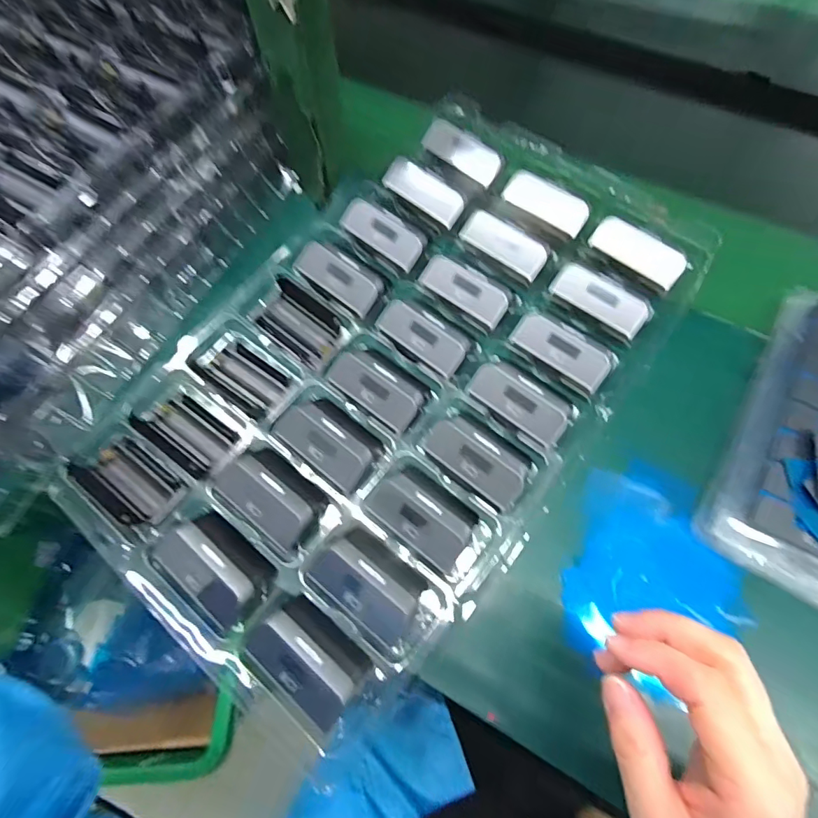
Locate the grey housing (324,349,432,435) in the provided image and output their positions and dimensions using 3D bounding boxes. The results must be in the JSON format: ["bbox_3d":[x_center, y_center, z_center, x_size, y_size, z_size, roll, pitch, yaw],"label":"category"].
[{"bbox_3d":[-0.024,-0.019,0.359,0.081,0.015,0.040,38,72,16],"label":"grey housing"}]

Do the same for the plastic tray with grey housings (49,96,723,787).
[{"bbox_3d":[-0.003,-0.041,0.371,0.306,0.034,0.489,36,72,16],"label":"plastic tray with grey housings"}]

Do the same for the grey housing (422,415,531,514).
[{"bbox_3d":[0.048,0.036,0.334,0.077,0.015,0.039,38,96,19],"label":"grey housing"}]

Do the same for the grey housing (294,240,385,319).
[{"bbox_3d":[-0.059,-0.112,0.395,0.079,0.010,0.039,38,86,10],"label":"grey housing"}]

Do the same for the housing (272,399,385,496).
[{"bbox_3d":[-0.059,0.021,0.342,0.081,0.017,0.044,36,72,16],"label":"housing"}]

